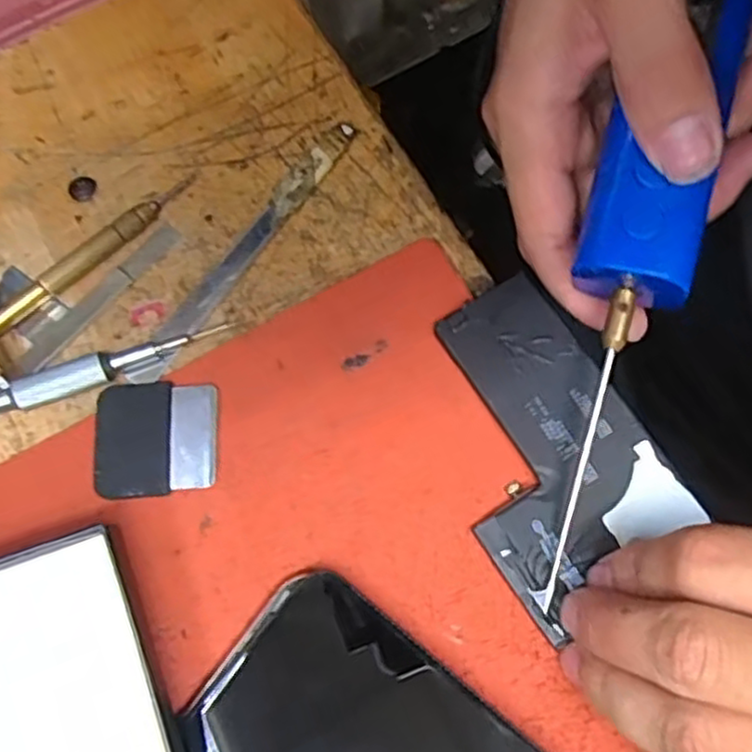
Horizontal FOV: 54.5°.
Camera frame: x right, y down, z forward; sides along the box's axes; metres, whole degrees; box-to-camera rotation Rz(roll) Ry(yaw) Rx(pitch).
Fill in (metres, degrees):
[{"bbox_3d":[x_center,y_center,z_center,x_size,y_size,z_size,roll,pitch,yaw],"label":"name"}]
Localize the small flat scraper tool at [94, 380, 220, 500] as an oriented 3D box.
[{"bbox_3d":[-0.075,0.021,0.249,0.042,0.004,0.039,-6,71,0],"label":"small flat scraper tool"}]

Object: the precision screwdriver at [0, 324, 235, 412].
[{"bbox_3d":[-0.114,0.002,0.256,0.121,0.013,0.014,-22,72,-5],"label":"precision screwdriver"}]

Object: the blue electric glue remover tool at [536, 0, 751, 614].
[{"bbox_3d":[0.081,-0.043,0.224,0.031,0.023,0.222,16,91,7],"label":"blue electric glue remover tool"}]

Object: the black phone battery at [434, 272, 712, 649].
[{"bbox_3d":[0.052,0.020,0.240,0.063,0.006,0.100,-30,73,-8],"label":"black phone battery"}]

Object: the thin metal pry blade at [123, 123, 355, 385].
[{"bbox_3d":[-0.049,-0.049,0.275,0.013,0.005,0.128,34,76,12],"label":"thin metal pry blade"}]

